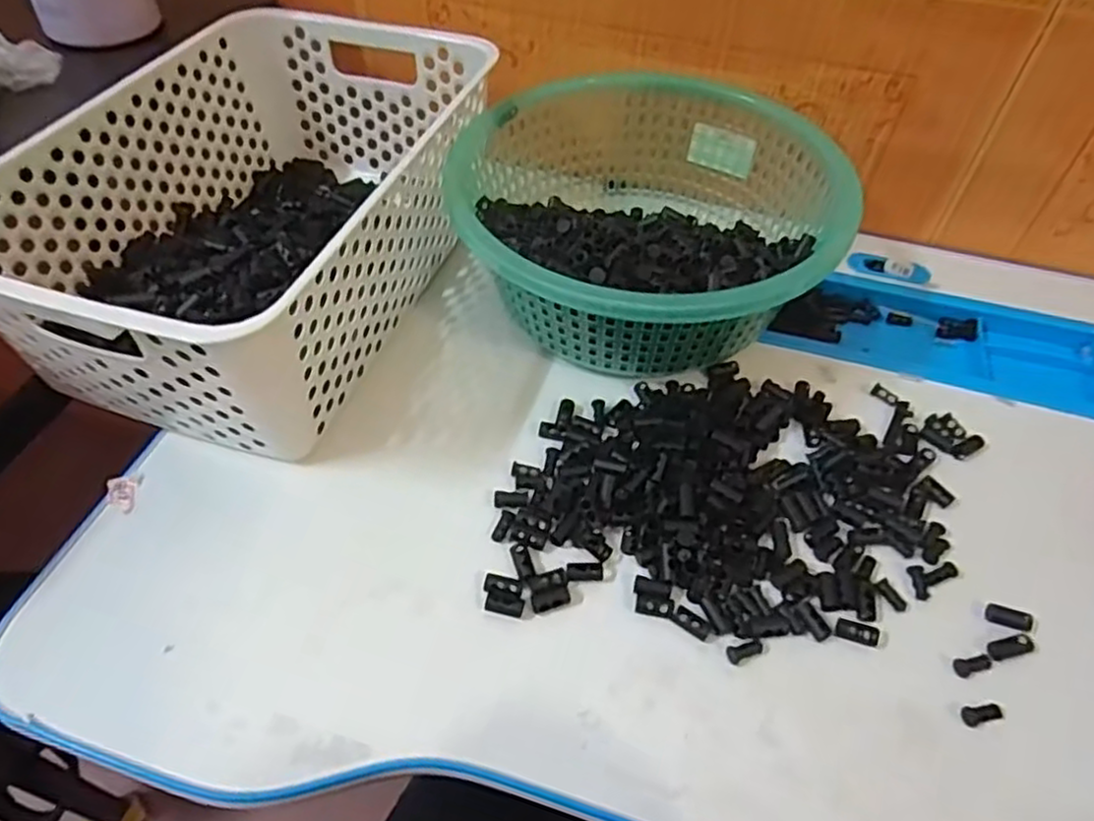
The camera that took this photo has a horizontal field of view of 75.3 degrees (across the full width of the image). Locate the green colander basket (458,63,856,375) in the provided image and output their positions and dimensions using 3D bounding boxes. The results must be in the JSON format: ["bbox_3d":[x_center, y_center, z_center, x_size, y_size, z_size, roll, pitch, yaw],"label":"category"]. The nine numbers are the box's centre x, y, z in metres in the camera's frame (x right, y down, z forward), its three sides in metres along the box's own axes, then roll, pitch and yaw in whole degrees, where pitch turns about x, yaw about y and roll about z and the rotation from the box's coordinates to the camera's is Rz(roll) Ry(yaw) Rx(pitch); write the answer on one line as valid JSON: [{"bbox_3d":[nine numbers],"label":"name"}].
[{"bbox_3d":[0.057,-0.115,0.446,0.212,0.084,0.222,1,49,-1],"label":"green colander basket"}]

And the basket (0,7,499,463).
[{"bbox_3d":[-0.169,-0.125,0.438,0.195,0.106,0.298,13,50,10],"label":"basket"}]

